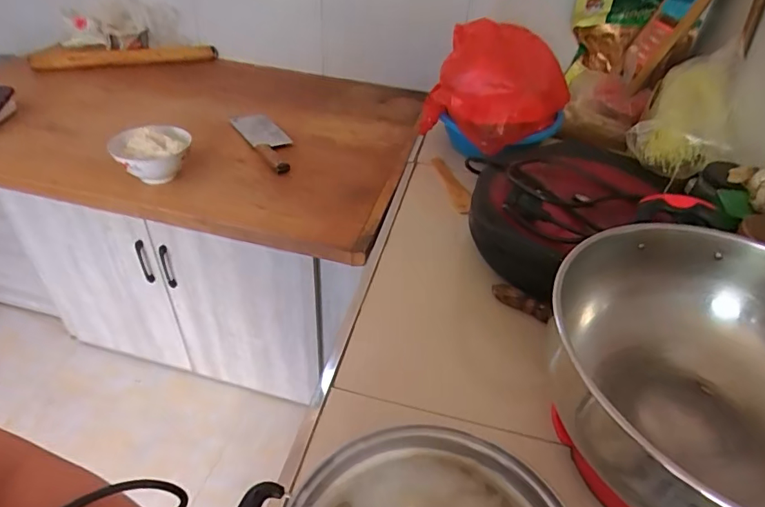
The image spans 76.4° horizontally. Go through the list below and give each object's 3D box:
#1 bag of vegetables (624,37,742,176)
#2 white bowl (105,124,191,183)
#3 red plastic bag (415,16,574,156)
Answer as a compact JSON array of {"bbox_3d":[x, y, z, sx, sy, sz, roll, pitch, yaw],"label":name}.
[{"bbox_3d":[0.523,-0.247,0.812,0.124,0.080,0.263,29,72,27],"label":"bag of vegetables"},{"bbox_3d":[-0.463,-0.191,0.990,0.144,0.091,0.144,3,40,-2],"label":"white bowl"},{"bbox_3d":[0.217,-0.323,0.944,0.198,0.182,0.194,-27,49,-32],"label":"red plastic bag"}]

